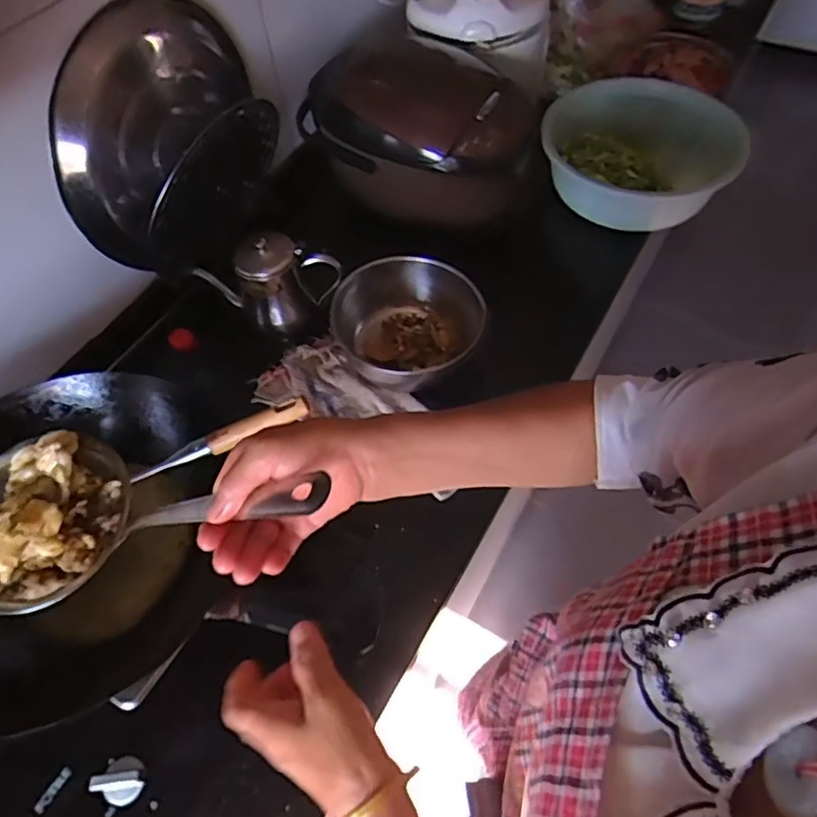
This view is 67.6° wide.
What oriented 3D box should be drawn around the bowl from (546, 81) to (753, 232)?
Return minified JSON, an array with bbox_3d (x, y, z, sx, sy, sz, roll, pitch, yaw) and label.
[{"bbox_3d":[0.380,-0.423,0.996,0.296,0.116,0.301,-1,57,2],"label":"bowl"}]

